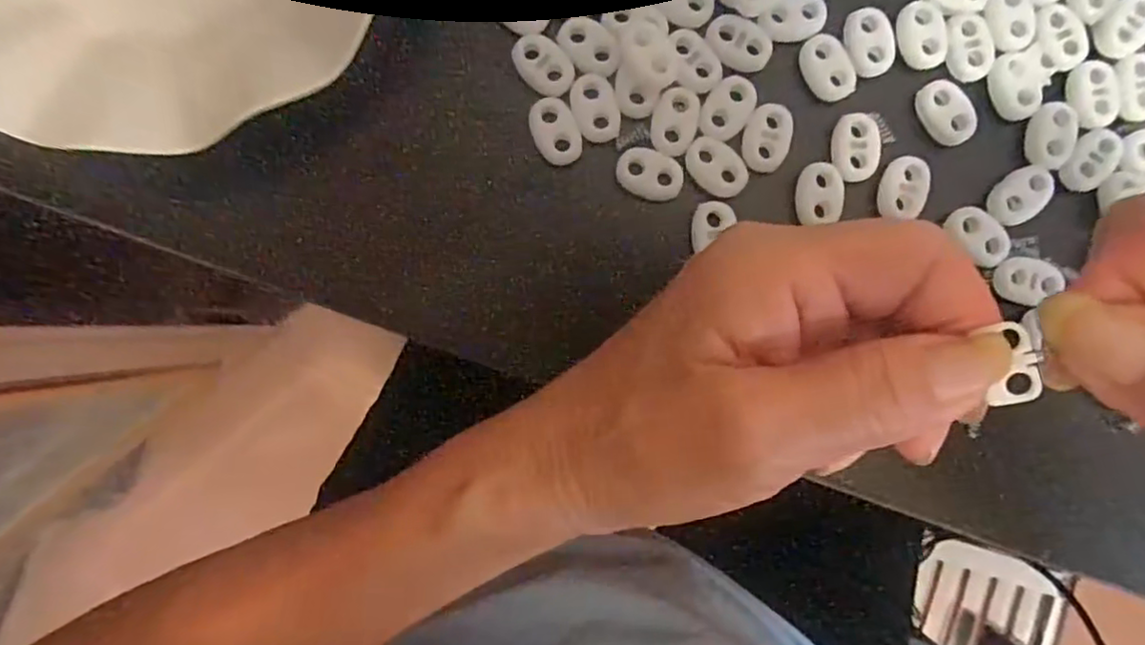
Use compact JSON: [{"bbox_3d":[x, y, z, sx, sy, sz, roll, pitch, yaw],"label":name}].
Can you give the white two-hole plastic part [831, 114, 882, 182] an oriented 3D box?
[{"bbox_3d":[0.095,-0.059,0.210,0.015,0.004,0.022,8,90,-2],"label":"white two-hole plastic part"}]

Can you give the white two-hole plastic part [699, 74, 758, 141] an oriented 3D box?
[{"bbox_3d":[0.052,-0.072,0.211,0.015,0.004,0.023,33,90,-2],"label":"white two-hole plastic part"}]

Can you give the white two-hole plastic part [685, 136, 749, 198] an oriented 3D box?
[{"bbox_3d":[0.048,-0.052,0.210,0.022,0.004,0.016,34,89,-1],"label":"white two-hole plastic part"}]

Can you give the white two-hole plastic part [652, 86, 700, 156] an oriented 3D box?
[{"bbox_3d":[0.034,-0.067,0.210,0.015,0.004,0.023,14,90,-2],"label":"white two-hole plastic part"}]

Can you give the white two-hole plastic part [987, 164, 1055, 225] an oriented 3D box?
[{"bbox_3d":[0.152,-0.043,0.214,0.023,0.004,0.015,-36,91,-1],"label":"white two-hole plastic part"}]

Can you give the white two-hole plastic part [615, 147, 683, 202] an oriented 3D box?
[{"bbox_3d":[0.026,-0.050,0.209,0.022,0.004,0.015,21,90,-2],"label":"white two-hole plastic part"}]

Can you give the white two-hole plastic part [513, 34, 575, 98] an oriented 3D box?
[{"bbox_3d":[-0.010,-0.085,0.207,0.022,0.004,0.015,41,89,-1],"label":"white two-hole plastic part"}]

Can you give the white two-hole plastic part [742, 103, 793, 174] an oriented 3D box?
[{"bbox_3d":[0.065,-0.062,0.210,0.014,0.004,0.022,15,90,-2],"label":"white two-hole plastic part"}]

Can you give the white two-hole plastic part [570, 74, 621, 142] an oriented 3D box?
[{"bbox_3d":[0.008,-0.071,0.209,0.015,0.004,0.022,-19,91,-1],"label":"white two-hole plastic part"}]

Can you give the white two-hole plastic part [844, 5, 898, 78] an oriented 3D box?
[{"bbox_3d":[0.100,-0.095,0.211,0.015,0.004,0.022,-16,91,-1],"label":"white two-hole plastic part"}]

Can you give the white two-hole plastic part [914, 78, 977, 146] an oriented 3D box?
[{"bbox_3d":[0.127,-0.071,0.214,0.015,0.004,0.022,-28,91,-1],"label":"white two-hole plastic part"}]

